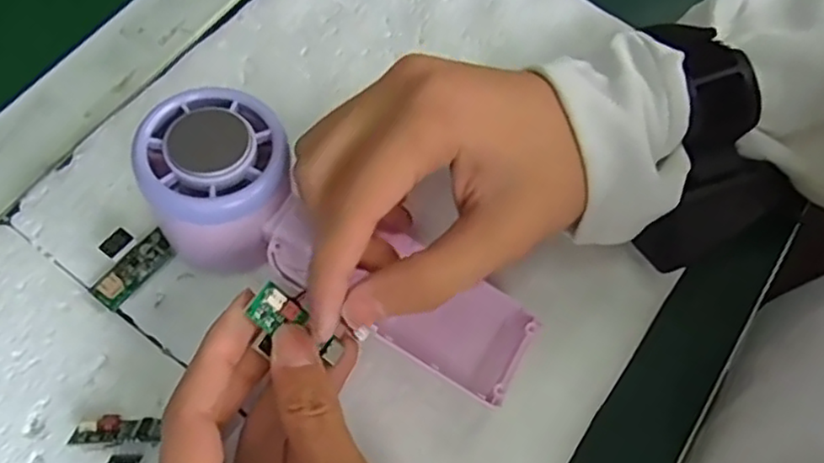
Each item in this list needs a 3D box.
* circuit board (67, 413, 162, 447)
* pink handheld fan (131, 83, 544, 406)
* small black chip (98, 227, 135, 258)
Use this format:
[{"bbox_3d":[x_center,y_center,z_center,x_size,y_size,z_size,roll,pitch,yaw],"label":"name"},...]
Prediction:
[{"bbox_3d":[-0.111,0.075,0.252,0.030,0.005,0.012,2,61,-18],"label":"circuit board"},{"bbox_3d":[-0.032,0.010,0.268,0.167,0.043,0.062,35,77,-9],"label":"pink handheld fan"},{"bbox_3d":[-0.120,0.005,0.272,0.007,0.004,0.012,48,63,-12],"label":"small black chip"}]

